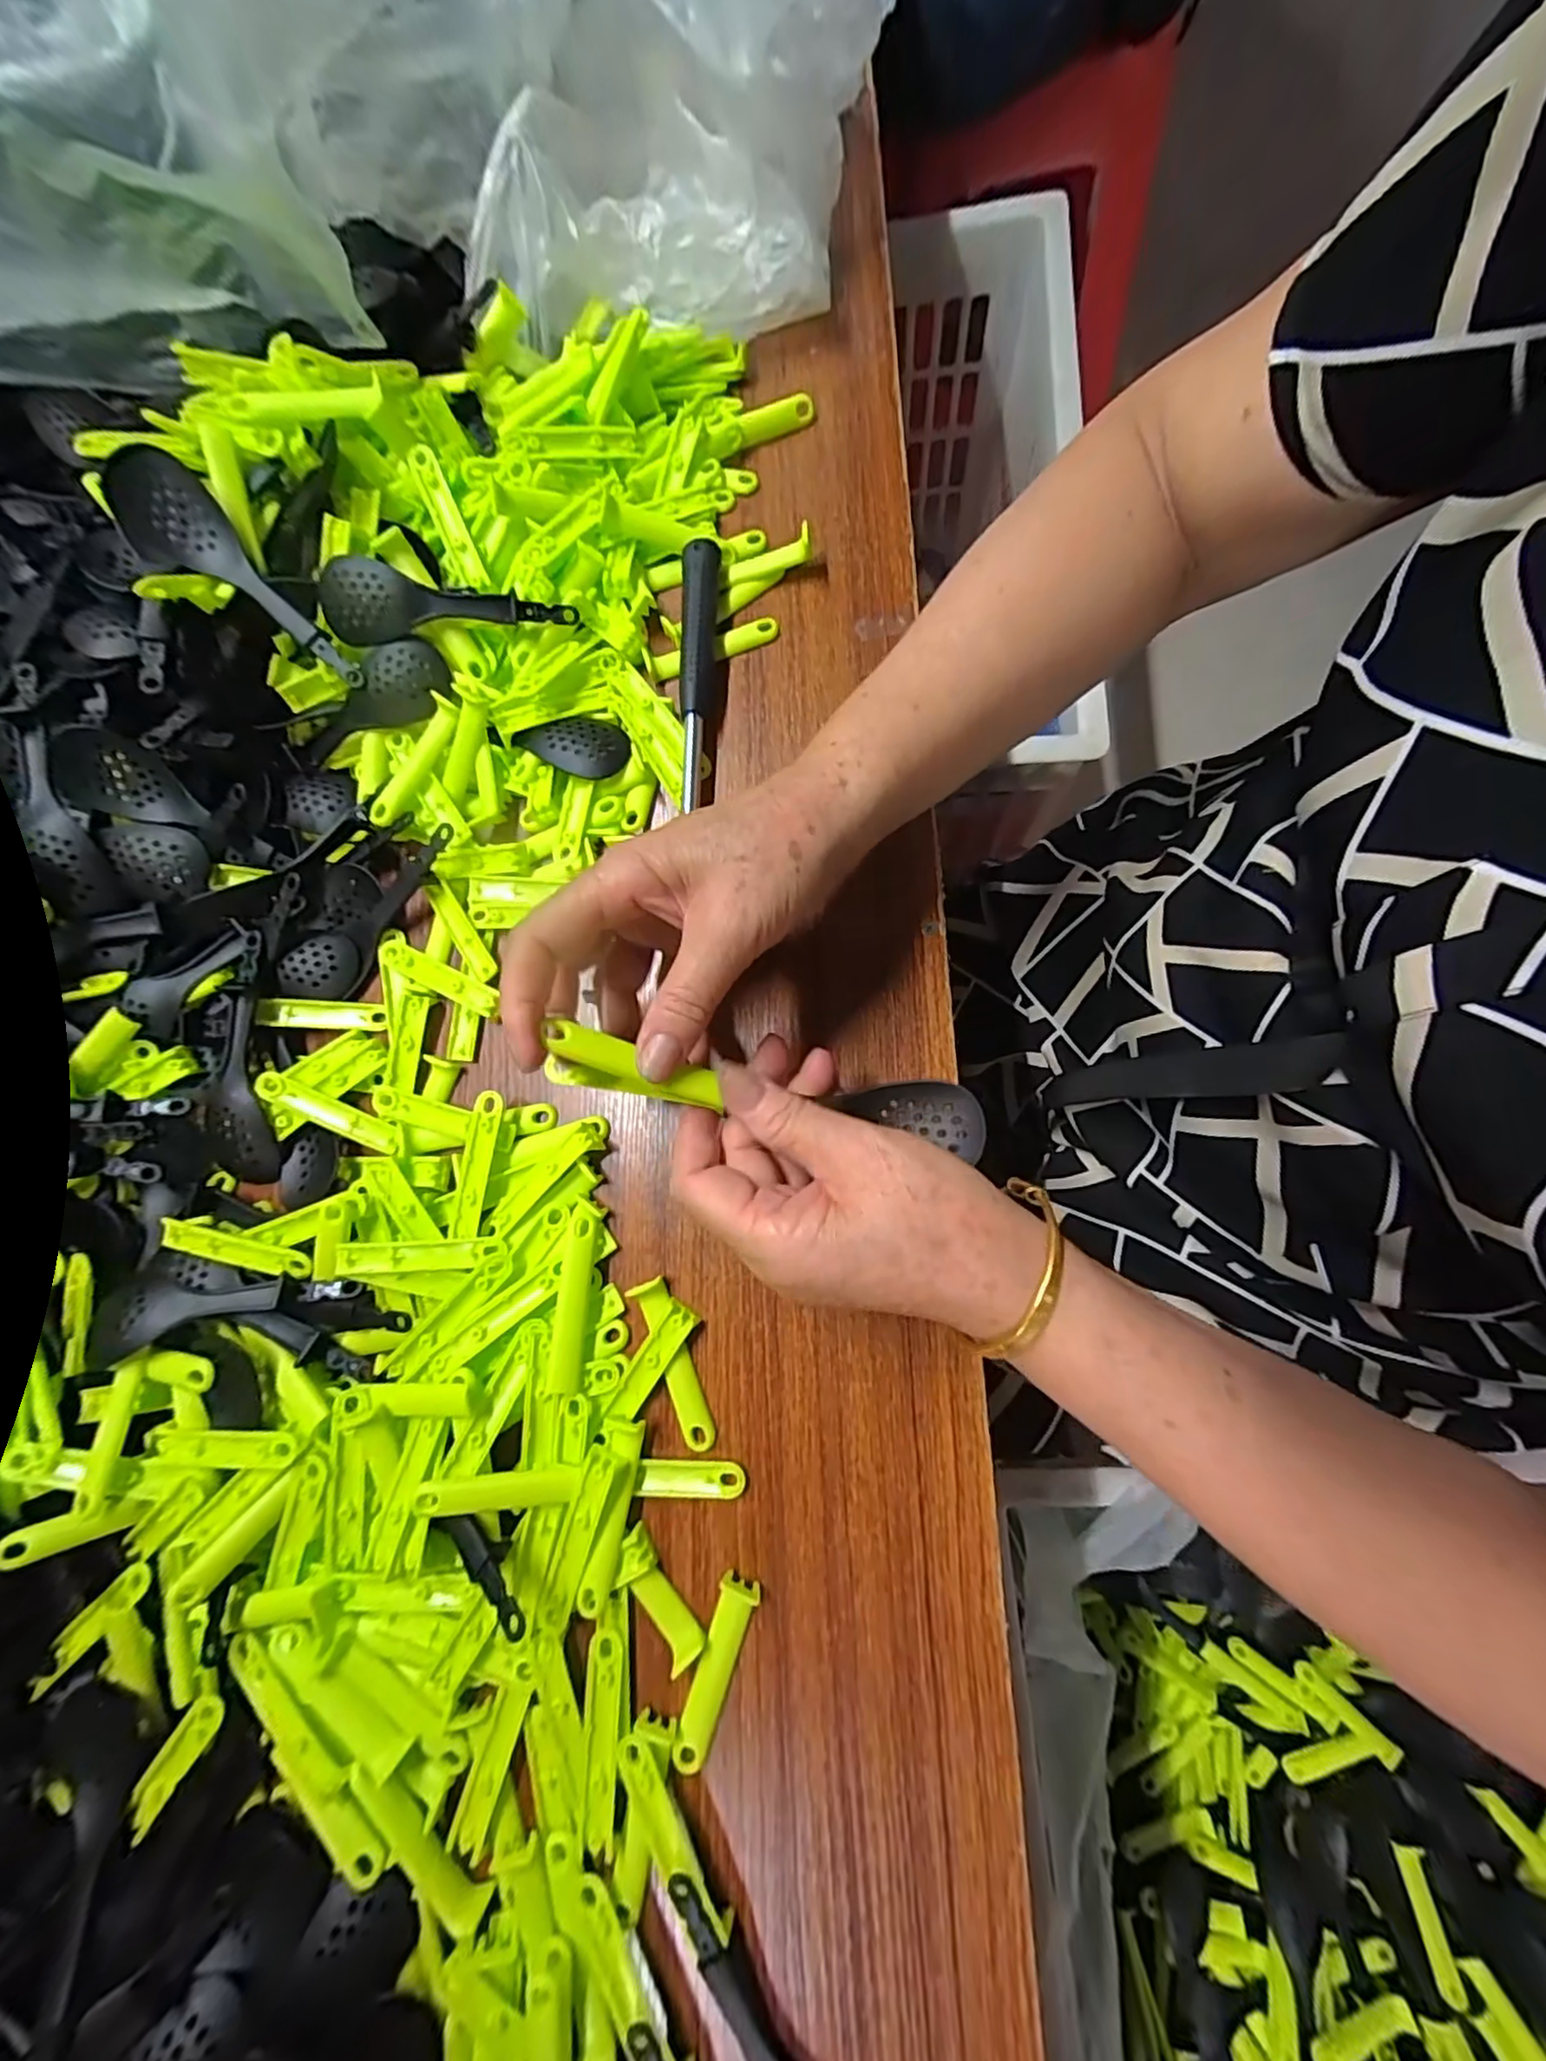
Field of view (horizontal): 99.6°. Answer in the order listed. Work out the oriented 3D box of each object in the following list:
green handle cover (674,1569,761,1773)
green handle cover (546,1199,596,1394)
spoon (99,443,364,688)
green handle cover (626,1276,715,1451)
[{"bbox_3d":[-0.025,0.268,0.270,0.016,0.011,0.073,18,82,10],"label":"green handle cover"},{"bbox_3d":[-0.092,0.122,0.300,0.013,0.008,0.079,1,80,7],"label":"green handle cover"},{"bbox_3d":[-0.268,-0.228,0.330,0.133,0.012,0.044,41,82,-15],"label":"spoon"},{"bbox_3d":[-0.044,0.151,0.296,0.016,0.006,0.075,-25,78,1],"label":"green handle cover"}]

